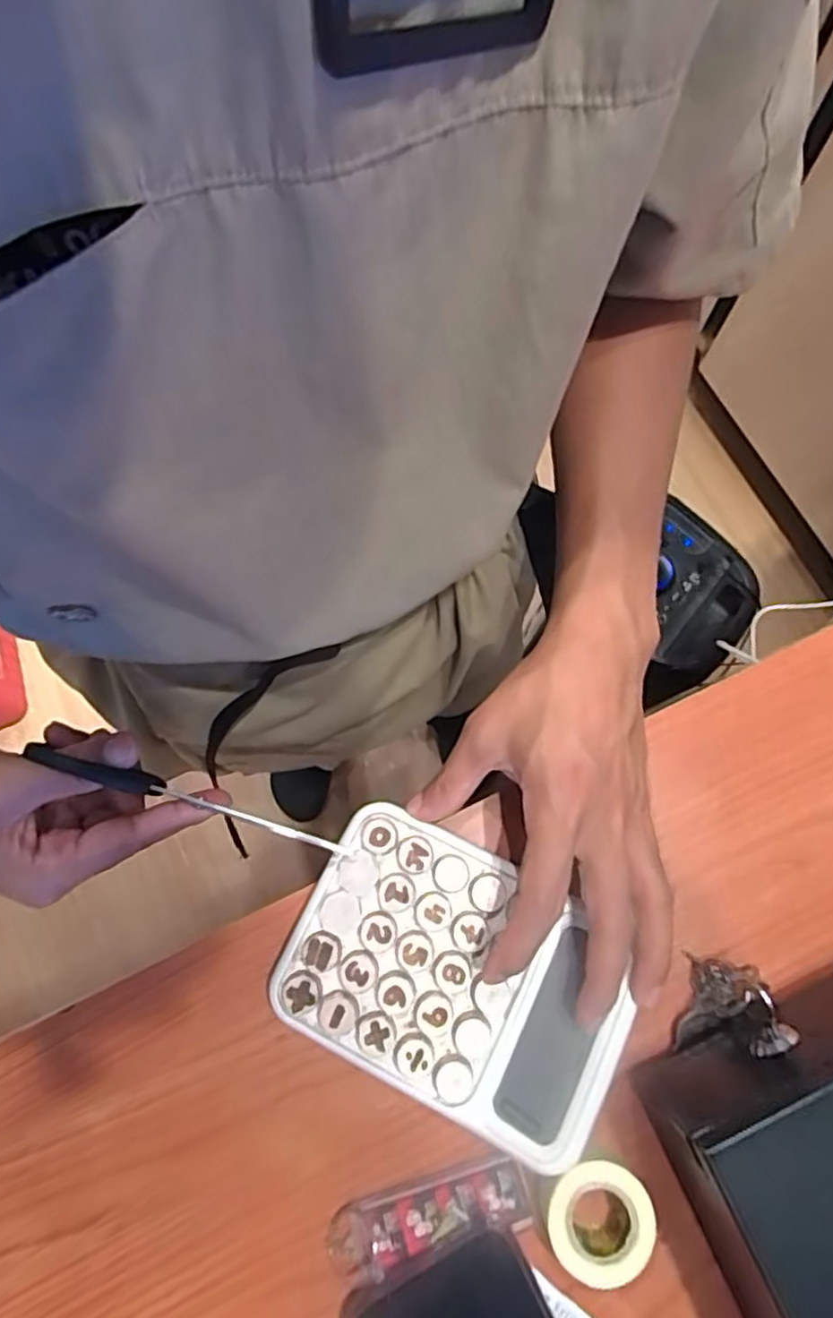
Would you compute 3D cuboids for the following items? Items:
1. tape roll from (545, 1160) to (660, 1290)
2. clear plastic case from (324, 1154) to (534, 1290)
[{"bbox_3d":[0.078,0.240,0.296,0.043,0.026,0.044,0,75,1],"label":"tape roll"},{"bbox_3d":[0.005,0.251,0.306,0.090,0.010,0.029,-15,75,-3],"label":"clear plastic case"}]

